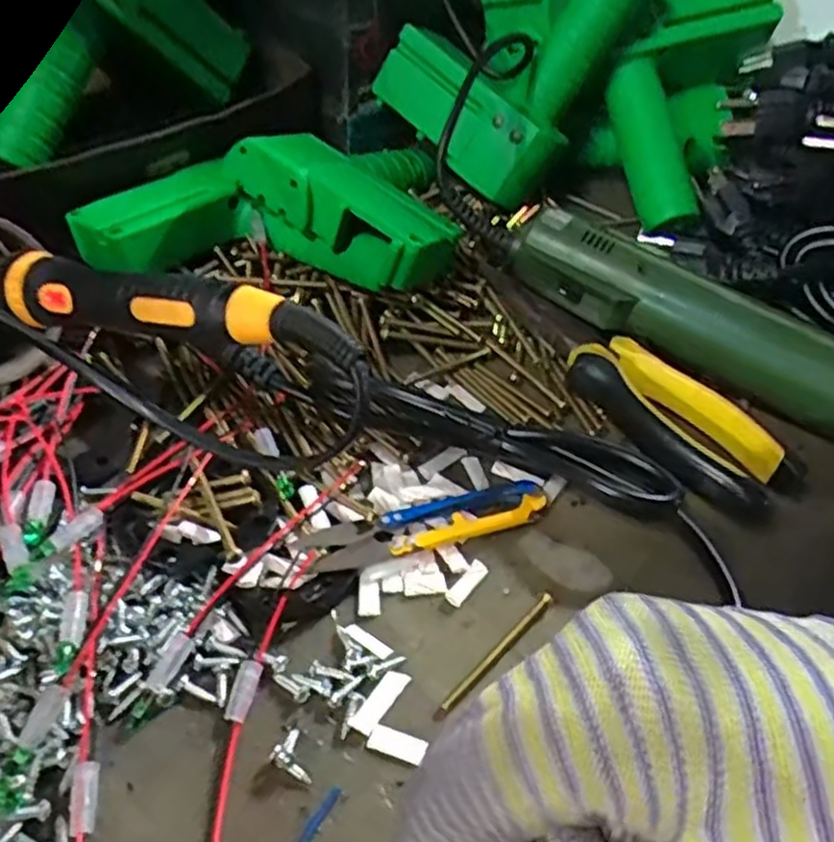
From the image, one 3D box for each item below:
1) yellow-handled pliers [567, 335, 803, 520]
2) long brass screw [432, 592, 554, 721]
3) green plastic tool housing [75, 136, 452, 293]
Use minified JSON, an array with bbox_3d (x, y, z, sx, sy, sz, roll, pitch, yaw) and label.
[{"bbox_3d":[0.112,0.001,0.325,0.043,0.023,0.102,-28,56,-29],"label":"yellow-handled pliers"},{"bbox_3d":[0.028,0.080,0.255,0.005,0.007,0.060,36,53,24],"label":"long brass screw"},{"bbox_3d":[-0.075,-0.103,0.372,0.186,0.057,0.081,7,47,-1],"label":"green plastic tool housing"}]

